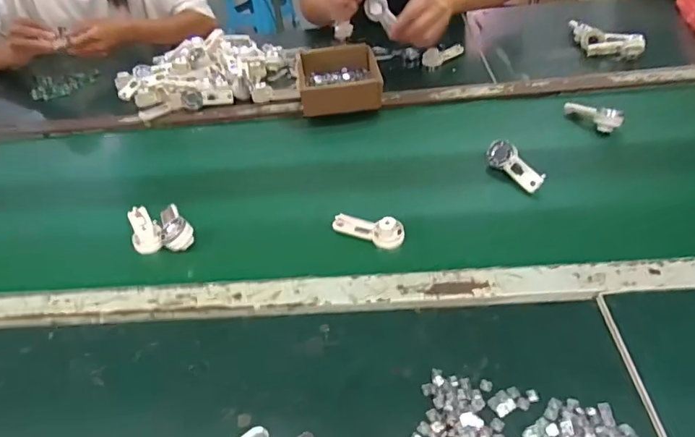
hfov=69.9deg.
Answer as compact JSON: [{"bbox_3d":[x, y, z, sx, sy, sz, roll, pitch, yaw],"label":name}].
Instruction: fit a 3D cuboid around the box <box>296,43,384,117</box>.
[{"bbox_3d":[-0.015,-0.255,0.913,0.138,0.046,0.172,-7,43,0],"label":"box"}]

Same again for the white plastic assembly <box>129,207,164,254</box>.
[{"bbox_3d":[-0.279,0.009,0.676,0.037,0.028,0.095,-26,46,-20],"label":"white plastic assembly"}]

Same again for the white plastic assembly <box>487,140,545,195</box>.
[{"bbox_3d":[0.239,-0.073,0.702,0.027,0.039,0.094,6,36,-50],"label":"white plastic assembly"}]

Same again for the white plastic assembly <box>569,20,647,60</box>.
[{"bbox_3d":[0.480,-0.333,0.939,0.057,0.037,0.154,-34,48,-29],"label":"white plastic assembly"}]

